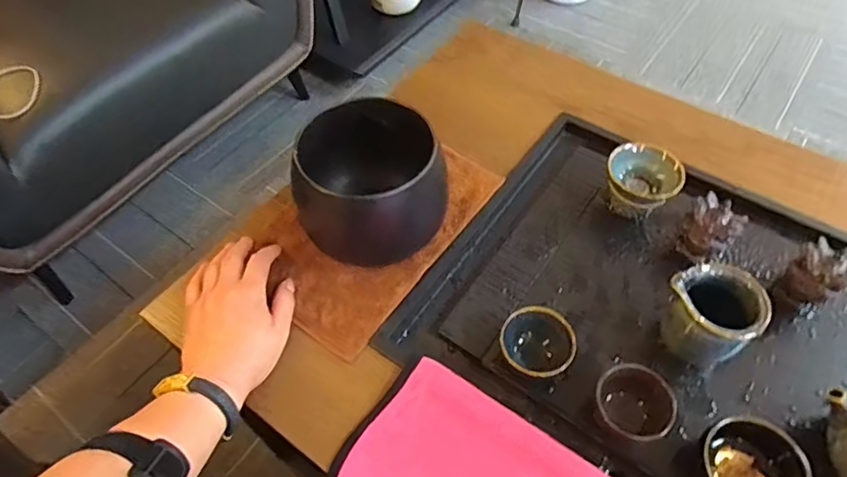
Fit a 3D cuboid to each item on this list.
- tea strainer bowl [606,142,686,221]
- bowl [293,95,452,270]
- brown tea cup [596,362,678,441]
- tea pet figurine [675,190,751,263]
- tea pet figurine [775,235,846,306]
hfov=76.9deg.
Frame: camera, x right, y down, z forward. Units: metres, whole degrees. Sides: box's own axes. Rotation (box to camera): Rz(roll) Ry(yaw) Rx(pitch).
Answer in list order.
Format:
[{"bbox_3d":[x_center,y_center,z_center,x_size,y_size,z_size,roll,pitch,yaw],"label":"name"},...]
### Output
[{"bbox_3d":[0.228,-0.055,0.565,0.075,0.064,0.059,22,58,16],"label":"tea strainer bowl"},{"bbox_3d":[-0.051,-0.057,0.530,0.142,0.112,0.127,-6,55,-3],"label":"bowl"},{"bbox_3d":[0.173,0.136,0.438,0.056,0.051,0.059,-1,55,1],"label":"brown tea cup"},{"bbox_3d":[0.278,-0.003,0.525,0.049,0.071,0.040,30,61,20],"label":"tea pet figurine"},{"bbox_3d":[0.362,0.038,0.495,0.041,0.068,0.048,-22,57,-14],"label":"tea pet figurine"}]

